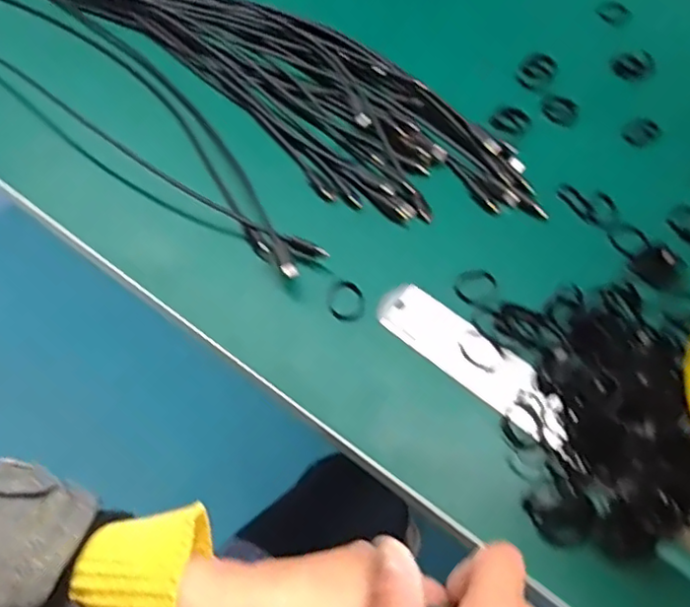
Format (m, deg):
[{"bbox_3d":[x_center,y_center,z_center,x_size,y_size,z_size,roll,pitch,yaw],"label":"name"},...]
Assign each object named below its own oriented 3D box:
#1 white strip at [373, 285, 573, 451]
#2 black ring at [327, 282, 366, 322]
[{"bbox_3d":[0.080,0.034,0.384,0.134,0.010,0.036,37,72,21],"label":"white strip"},{"bbox_3d":[0.001,-0.001,0.402,0.023,0.005,0.027,-21,61,-14],"label":"black ring"}]

